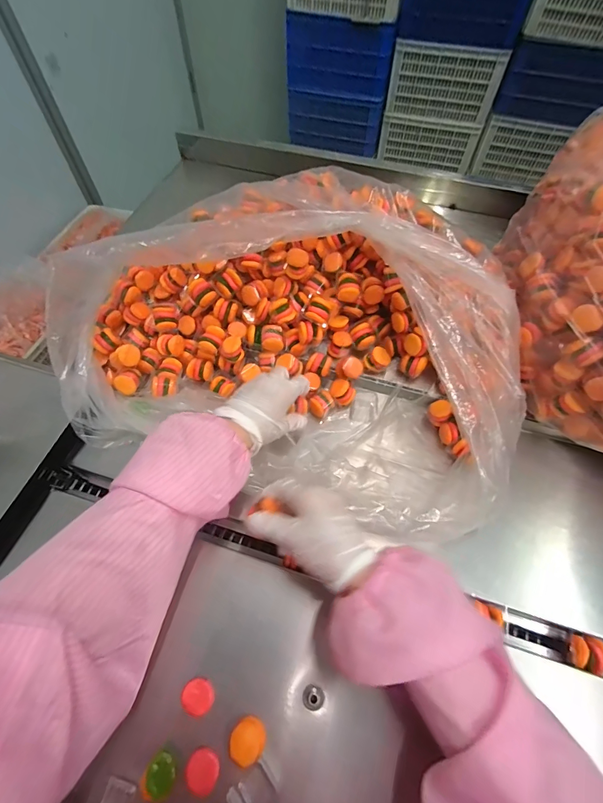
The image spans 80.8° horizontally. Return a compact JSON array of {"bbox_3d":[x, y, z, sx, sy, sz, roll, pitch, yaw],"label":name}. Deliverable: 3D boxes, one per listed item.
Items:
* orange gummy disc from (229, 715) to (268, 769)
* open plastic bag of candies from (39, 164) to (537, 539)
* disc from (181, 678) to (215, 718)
[{"bbox_3d":[-0.049,0.304,0.318,0.032,0.009,0.032,5,46,-5],"label":"orange gummy disc"},{"bbox_3d":[-0.002,-0.097,0.455,0.538,0.189,0.381,17,60,9],"label":"open plastic bag of candies"},{"bbox_3d":[-0.098,0.282,0.339,0.029,0.017,0.027,1,59,-1],"label":"disc"}]

